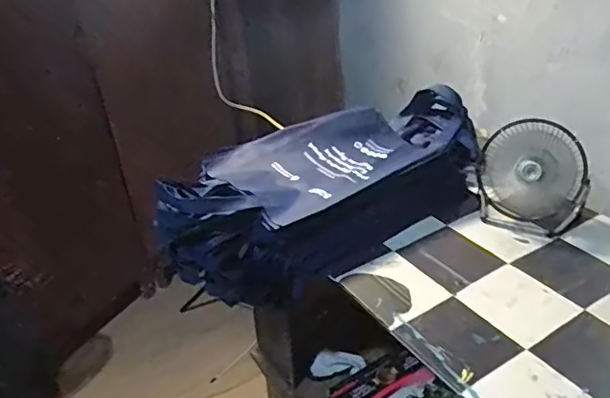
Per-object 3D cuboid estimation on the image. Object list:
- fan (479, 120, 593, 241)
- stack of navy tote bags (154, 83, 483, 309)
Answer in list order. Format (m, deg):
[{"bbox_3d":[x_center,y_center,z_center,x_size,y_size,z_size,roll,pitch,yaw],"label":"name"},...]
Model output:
[{"bbox_3d":[0.400,-0.039,0.996,0.188,0.161,0.112,9,32,23],"label":"fan"},{"bbox_3d":[0.028,-0.012,1.129,0.653,0.226,0.300,-20,33,-24],"label":"stack of navy tote bags"}]

